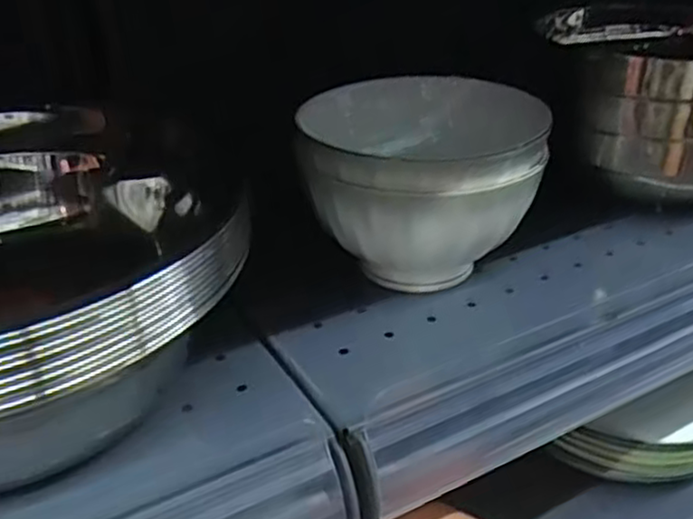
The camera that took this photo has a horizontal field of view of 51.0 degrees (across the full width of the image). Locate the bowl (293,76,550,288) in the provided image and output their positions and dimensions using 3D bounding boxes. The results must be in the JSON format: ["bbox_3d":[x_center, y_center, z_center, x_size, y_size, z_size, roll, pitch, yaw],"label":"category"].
[{"bbox_3d":[0.037,-0.036,0.377,0.122,0.086,0.117,-1,31,-3],"label":"bowl"}]

